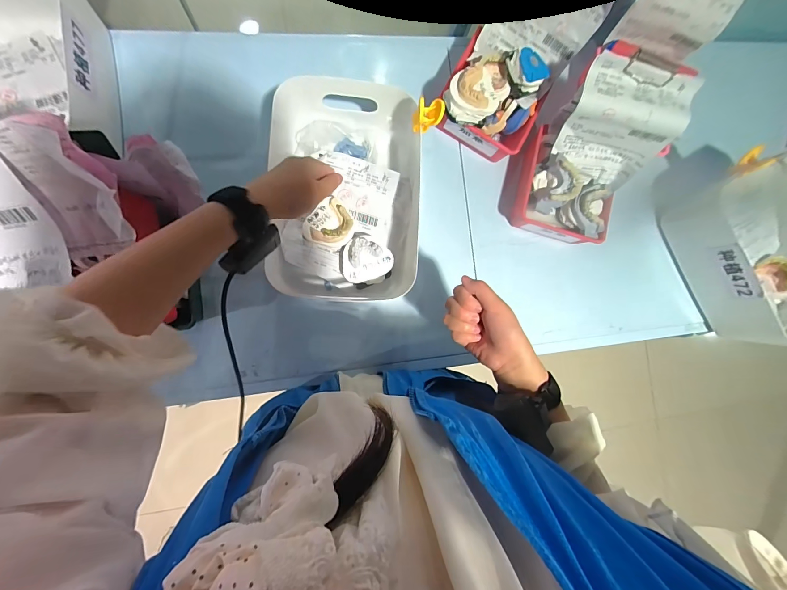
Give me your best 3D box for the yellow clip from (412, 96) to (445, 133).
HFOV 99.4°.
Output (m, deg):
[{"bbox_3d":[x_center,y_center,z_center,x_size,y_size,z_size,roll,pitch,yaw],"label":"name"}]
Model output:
[{"bbox_3d":[0.047,-0.242,0.451,0.038,0.052,0.027,-14,88,-9],"label":"yellow clip"}]

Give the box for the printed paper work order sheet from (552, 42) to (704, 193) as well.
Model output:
[{"bbox_3d":[0.340,-0.253,0.500,0.158,0.192,0.047,6,51,6],"label":"printed paper work order sheet"}]

